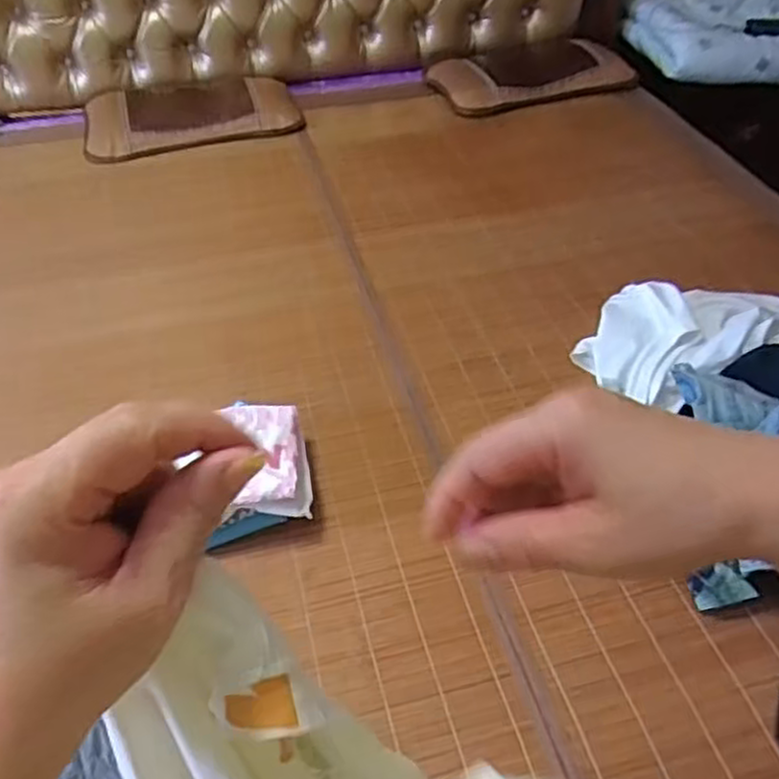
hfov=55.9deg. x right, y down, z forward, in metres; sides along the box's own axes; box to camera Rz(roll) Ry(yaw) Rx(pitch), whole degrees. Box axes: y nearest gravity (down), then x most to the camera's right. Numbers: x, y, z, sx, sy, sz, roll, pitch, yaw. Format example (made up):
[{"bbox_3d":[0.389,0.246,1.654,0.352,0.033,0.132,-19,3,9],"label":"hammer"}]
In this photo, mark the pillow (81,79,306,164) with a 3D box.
[{"bbox_3d":[-0.450,-0.637,1.675,0.464,0.056,0.276,-10,48,-9],"label":"pillow"}]

